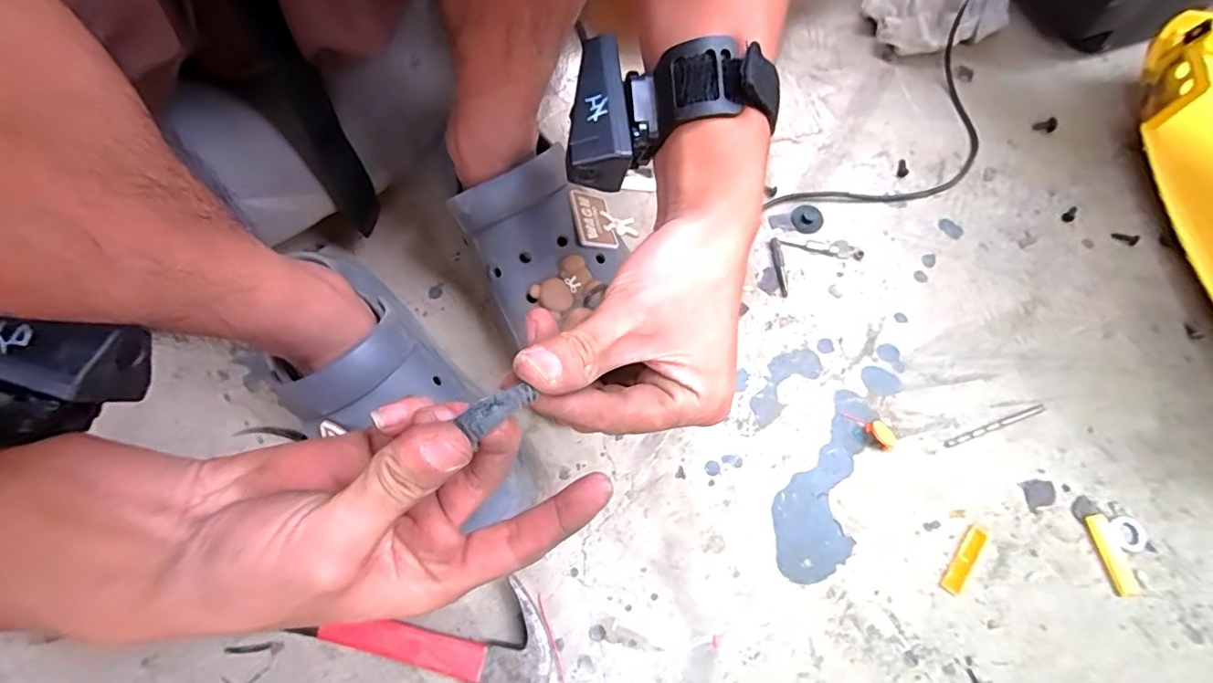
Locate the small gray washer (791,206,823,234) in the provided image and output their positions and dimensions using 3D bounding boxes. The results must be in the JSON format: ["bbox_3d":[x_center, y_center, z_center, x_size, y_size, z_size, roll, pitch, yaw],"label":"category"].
[{"bbox_3d":[0.162,-0.099,0.445,0.024,0.004,0.025,0,71,1],"label":"small gray washer"}]

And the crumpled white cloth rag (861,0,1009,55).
[{"bbox_3d":[0.298,-0.309,0.486,0.116,0.068,0.095,-19,71,-5],"label":"crumpled white cloth rag"}]

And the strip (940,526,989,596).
[{"bbox_3d":[0.234,0.142,0.358,0.011,0.004,0.050,36,75,13],"label":"strip"}]

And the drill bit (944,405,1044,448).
[{"bbox_3d":[0.273,0.059,0.386,0.077,0.004,0.006,-20,71,-6],"label":"drill bit"}]

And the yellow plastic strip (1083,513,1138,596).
[{"bbox_3d":[0.327,0.138,0.356,0.013,0.004,0.049,-8,71,-2],"label":"yellow plastic strip"}]

